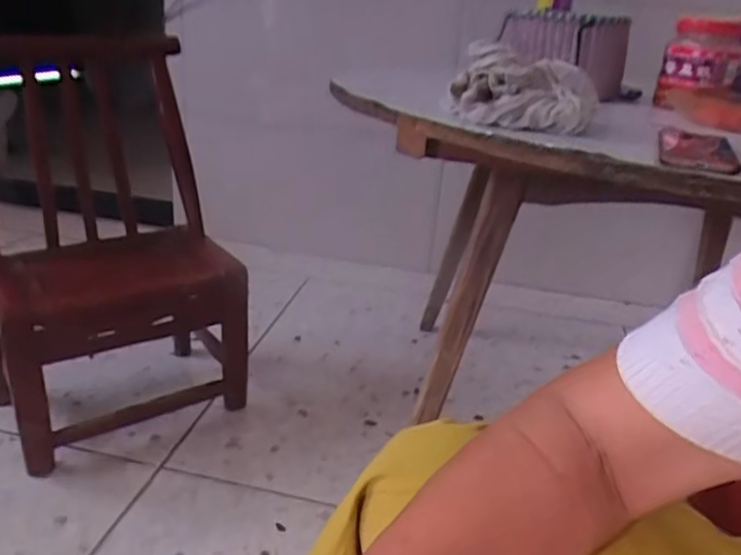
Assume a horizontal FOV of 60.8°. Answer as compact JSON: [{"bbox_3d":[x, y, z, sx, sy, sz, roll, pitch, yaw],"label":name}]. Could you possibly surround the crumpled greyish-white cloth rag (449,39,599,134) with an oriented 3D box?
[{"bbox_3d":[0.171,-0.212,0.703,0.151,0.078,0.091,13,24,21],"label":"crumpled greyish-white cloth rag"}]

